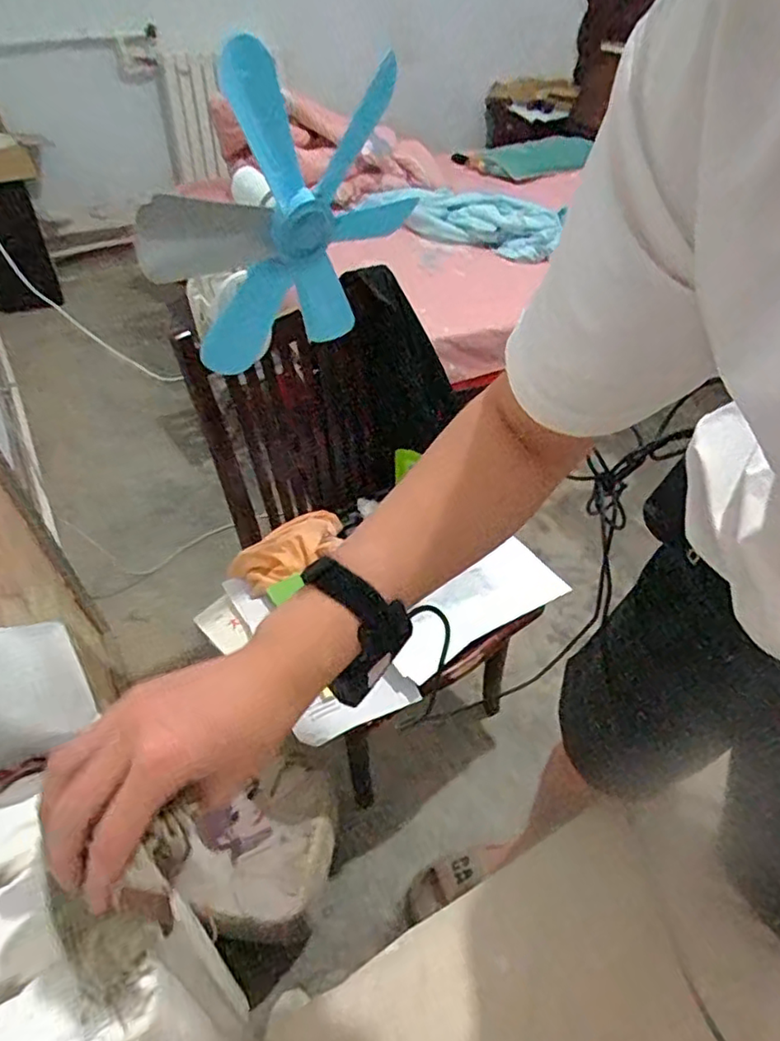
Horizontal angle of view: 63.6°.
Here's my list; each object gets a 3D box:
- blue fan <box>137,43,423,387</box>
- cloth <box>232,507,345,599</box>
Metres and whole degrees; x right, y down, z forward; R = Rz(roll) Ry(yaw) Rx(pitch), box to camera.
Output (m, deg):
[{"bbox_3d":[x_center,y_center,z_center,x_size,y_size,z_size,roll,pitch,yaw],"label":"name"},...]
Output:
[{"bbox_3d":[-0.120,-0.348,0.753,0.359,0.368,0.062,-25,67,-32],"label":"blue fan"},{"bbox_3d":[-0.183,0.051,1.195,0.236,0.069,0.098,-31,52,-30],"label":"cloth"}]

